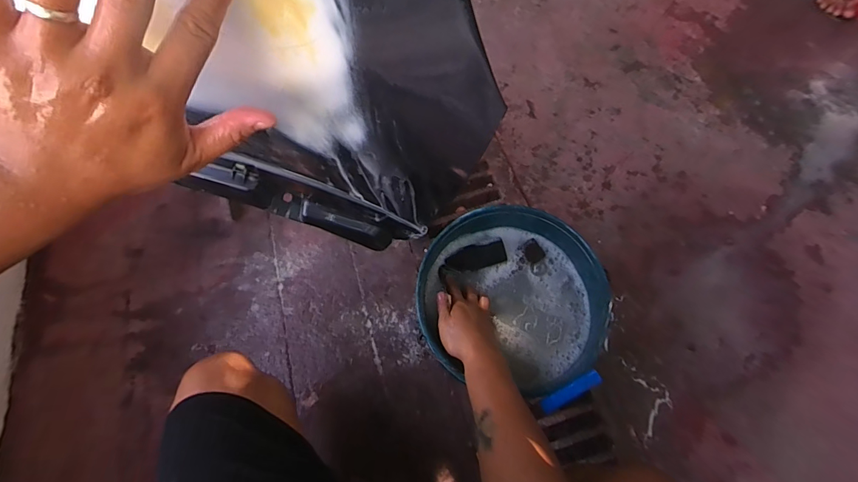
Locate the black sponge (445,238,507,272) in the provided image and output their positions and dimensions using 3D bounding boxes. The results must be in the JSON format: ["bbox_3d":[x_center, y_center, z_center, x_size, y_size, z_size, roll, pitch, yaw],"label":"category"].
[{"bbox_3d":[0.085,0.028,0.723,0.105,0.018,0.045,-11,100,-1],"label":"black sponge"}]

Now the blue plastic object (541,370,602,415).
[{"bbox_3d":[0.196,0.208,0.549,0.089,0.020,0.019,-34,71,5],"label":"blue plastic object"}]

